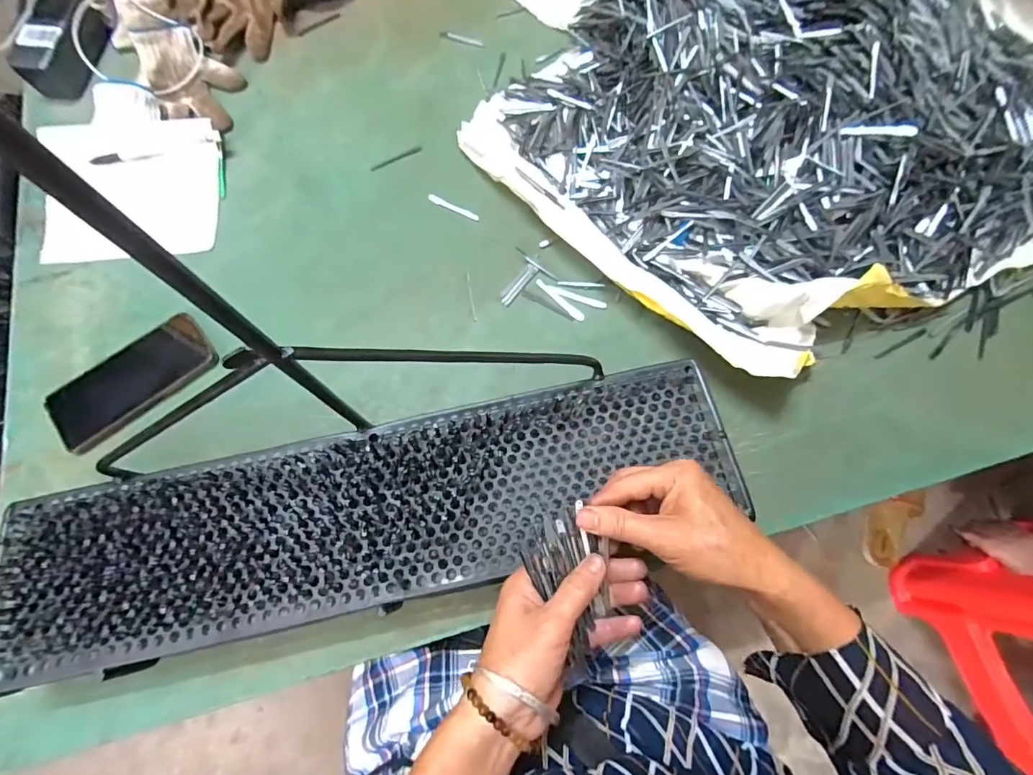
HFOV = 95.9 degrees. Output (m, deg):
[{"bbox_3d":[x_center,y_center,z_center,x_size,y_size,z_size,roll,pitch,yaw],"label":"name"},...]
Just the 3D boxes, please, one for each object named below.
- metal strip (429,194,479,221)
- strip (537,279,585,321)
[{"bbox_3d":[-0.076,-0.215,0.558,0.072,0.004,0.010,30,73,15],"label":"metal strip"},{"bbox_3d":[0.047,-0.096,0.510,0.010,0.005,0.068,-43,76,-11],"label":"strip"}]

